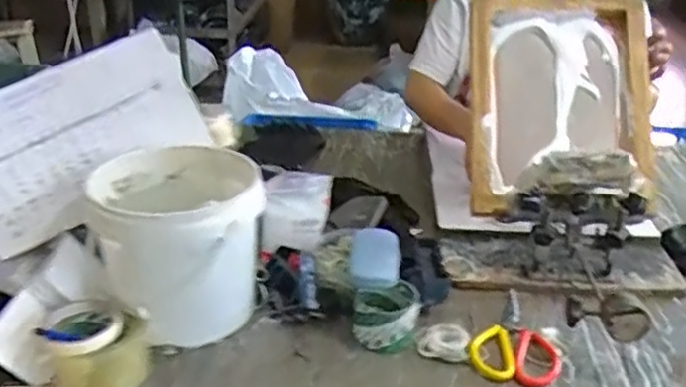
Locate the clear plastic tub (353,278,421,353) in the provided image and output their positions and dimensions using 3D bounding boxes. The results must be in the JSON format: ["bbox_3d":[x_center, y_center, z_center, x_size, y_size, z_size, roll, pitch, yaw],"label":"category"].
[{"bbox_3d":[0.055,0.157,0.872,0.087,0.060,0.072,2,28,2],"label":"clear plastic tub"}]

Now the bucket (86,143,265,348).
[{"bbox_3d":[-0.210,0.071,0.884,0.203,0.206,0.219,1,28,-1],"label":"bucket"}]

